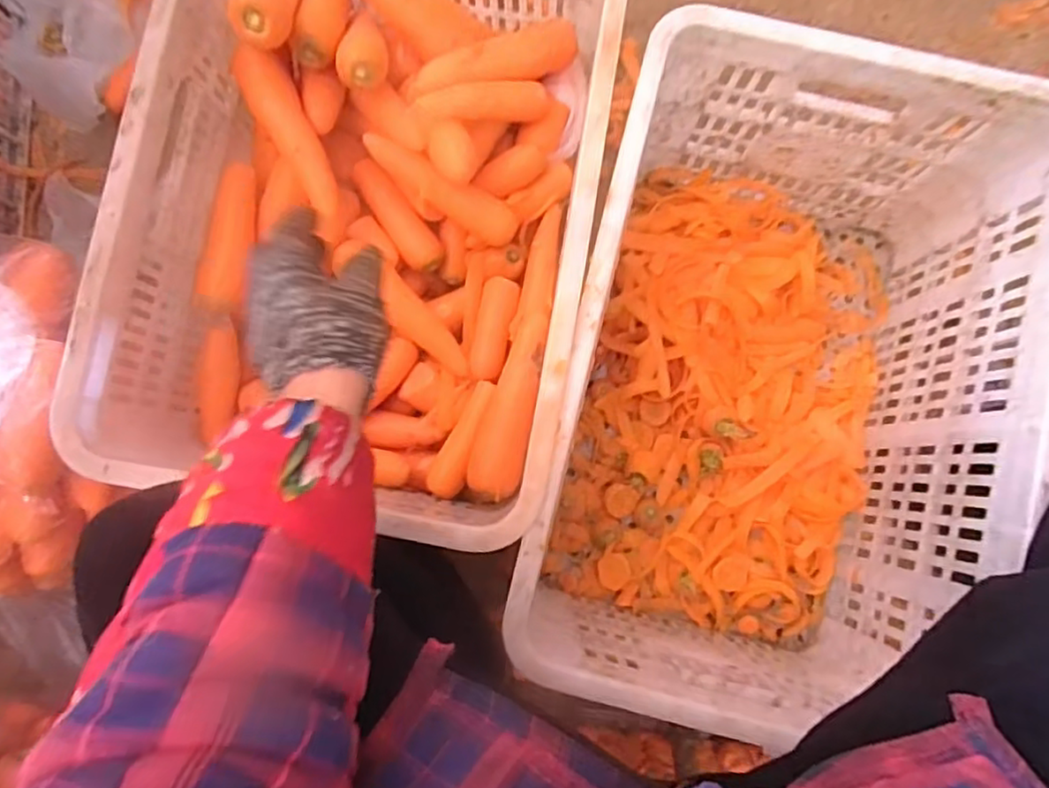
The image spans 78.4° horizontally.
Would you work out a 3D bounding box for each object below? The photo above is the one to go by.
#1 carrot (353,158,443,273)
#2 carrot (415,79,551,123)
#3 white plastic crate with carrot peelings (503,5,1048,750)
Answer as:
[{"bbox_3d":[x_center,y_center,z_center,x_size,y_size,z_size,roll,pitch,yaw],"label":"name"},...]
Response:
[{"bbox_3d":[-0.129,-0.177,0.636,0.035,0.029,0.122,-37,84,-4],"label":"carrot"},{"bbox_3d":[-0.038,-0.280,0.620,0.134,0.028,0.032,-14,82,-25],"label":"carrot"},{"bbox_3d":[0.213,-0.002,0.597,0.345,0.274,0.506,14,83,2],"label":"white plastic crate with carrot peelings"}]

